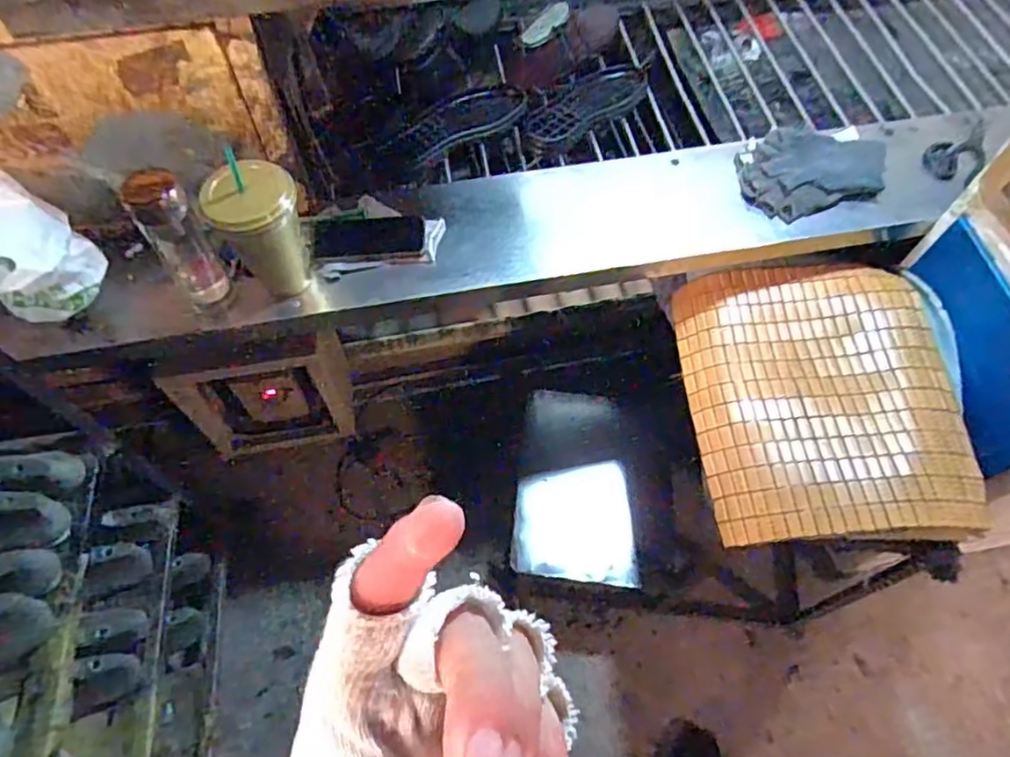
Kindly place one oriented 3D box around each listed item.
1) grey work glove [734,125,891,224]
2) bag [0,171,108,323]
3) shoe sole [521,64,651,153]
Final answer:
[{"bbox_3d":[0.475,-0.342,1.012,0.202,0.070,0.158,-15,63,-8],"label":"grey work glove"},{"bbox_3d":[-0.636,-0.166,0.831,0.133,0.160,0.151,38,68,18],"label":"bag"},{"bbox_3d":[0.150,-0.485,1.144,0.257,0.054,0.095,-34,67,-17],"label":"shoe sole"}]

